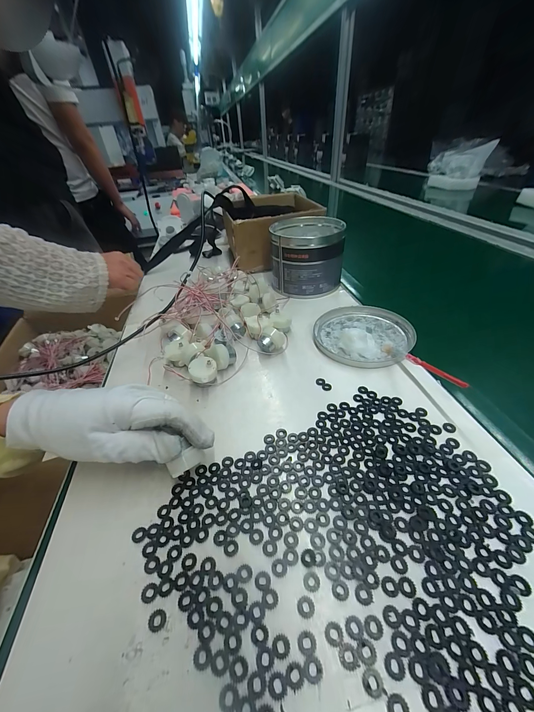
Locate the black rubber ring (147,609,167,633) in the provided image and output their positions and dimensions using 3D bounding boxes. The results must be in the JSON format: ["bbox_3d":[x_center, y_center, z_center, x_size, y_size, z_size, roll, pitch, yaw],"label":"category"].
[{"bbox_3d":[-0.068,0.164,0.169,0.010,0.004,0.010,-3,39,2],"label":"black rubber ring"}]

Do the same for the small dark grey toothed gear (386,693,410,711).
[{"bbox_3d":[0.067,0.179,0.137,0.011,0.004,0.011,-3,39,2],"label":"small dark grey toothed gear"}]

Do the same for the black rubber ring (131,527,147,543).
[{"bbox_3d":[-0.097,0.135,0.206,0.011,0.004,0.010,-5,38,4],"label":"black rubber ring"}]

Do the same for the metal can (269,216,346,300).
[{"bbox_3d":[0.073,-0.178,0.494,0.118,0.108,0.129,5,40,12],"label":"metal can"}]

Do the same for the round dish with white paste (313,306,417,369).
[{"bbox_3d":[0.133,-0.035,0.375,0.124,0.023,0.134,-3,39,2],"label":"round dish with white paste"}]

